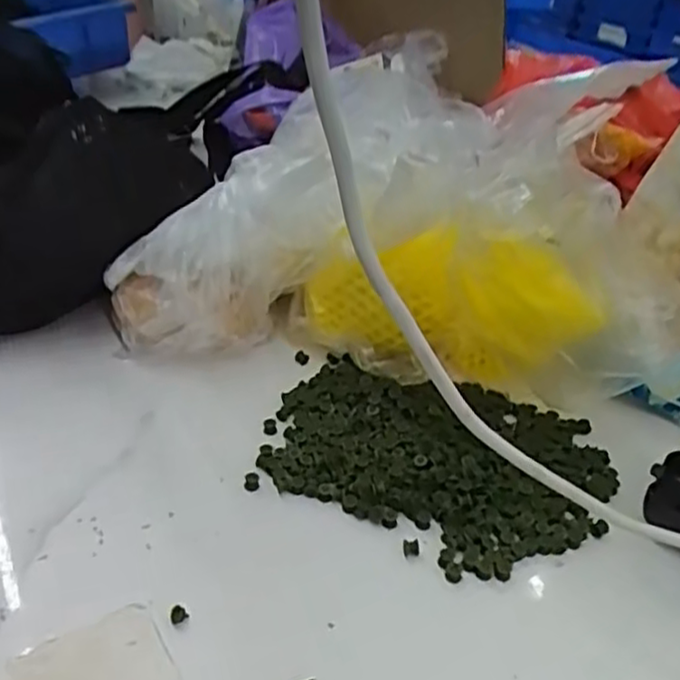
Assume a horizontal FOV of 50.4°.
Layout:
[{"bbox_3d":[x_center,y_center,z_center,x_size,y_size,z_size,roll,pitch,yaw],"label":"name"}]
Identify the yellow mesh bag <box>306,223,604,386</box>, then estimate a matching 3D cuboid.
[{"bbox_3d":[0.054,-0.020,0.411,0.164,0.106,0.045,17,36,18],"label":"yellow mesh bag"}]

